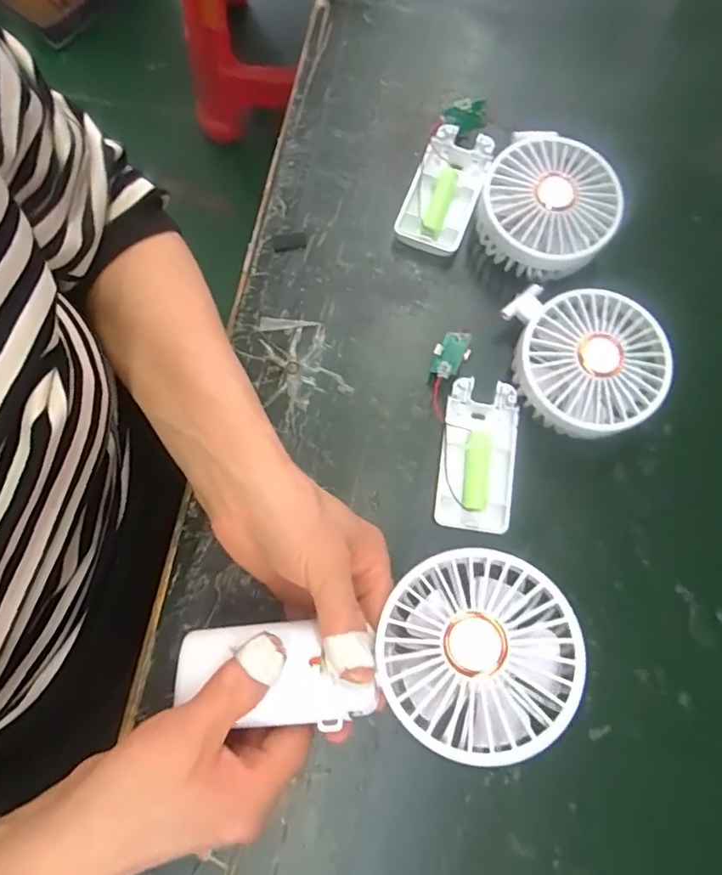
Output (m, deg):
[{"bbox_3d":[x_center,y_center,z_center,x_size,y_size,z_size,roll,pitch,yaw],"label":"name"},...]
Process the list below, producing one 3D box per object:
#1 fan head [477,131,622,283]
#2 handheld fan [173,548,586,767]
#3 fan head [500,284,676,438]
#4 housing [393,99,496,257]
[{"bbox_3d":[0.118,-0.145,0.360,0.082,0.046,0.080,0,78,-1],"label":"fan head"},{"bbox_3d":[0.008,0.102,0.255,0.173,0.039,0.083,-9,58,12],"label":"handheld fan"},{"bbox_3d":[0.137,-0.046,0.344,0.090,0.045,0.096,1,78,-1],"label":"fan head"},{"bbox_3d":[0.060,-0.178,0.382,0.046,0.021,0.108,19,78,3],"label":"housing"}]

